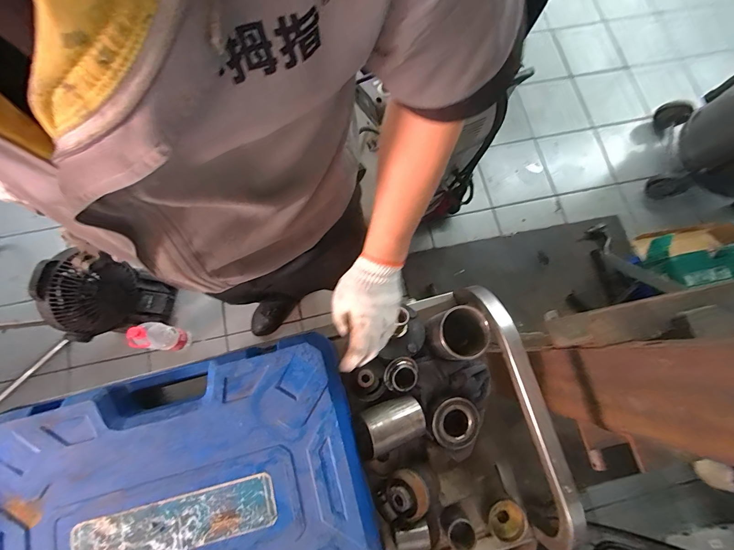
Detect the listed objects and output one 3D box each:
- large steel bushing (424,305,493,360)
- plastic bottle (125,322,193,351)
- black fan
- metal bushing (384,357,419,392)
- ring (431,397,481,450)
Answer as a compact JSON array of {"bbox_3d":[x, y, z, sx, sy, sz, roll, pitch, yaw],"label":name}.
[{"bbox_3d":[0.153,0.100,0.586,0.093,0.081,0.081,-21,78,-6],"label":"large steel bushing"},{"bbox_3d":[-0.718,0.217,1.177,0.088,0.245,0.085,0,76,-1],"label":"plastic bottle"},{"bbox_3d":[-0.864,0.082,1.163,0.240,0.344,0.253,-6,77,-3],"label":"black fan"},{"bbox_3d":[0.058,0.167,0.572,0.056,0.021,0.055,0,76,-1],"label":"metal bushing"},{"bbox_3d":[0.148,0.249,0.565,0.080,0.027,0.083,0,76,-1],"label":"ring"}]

